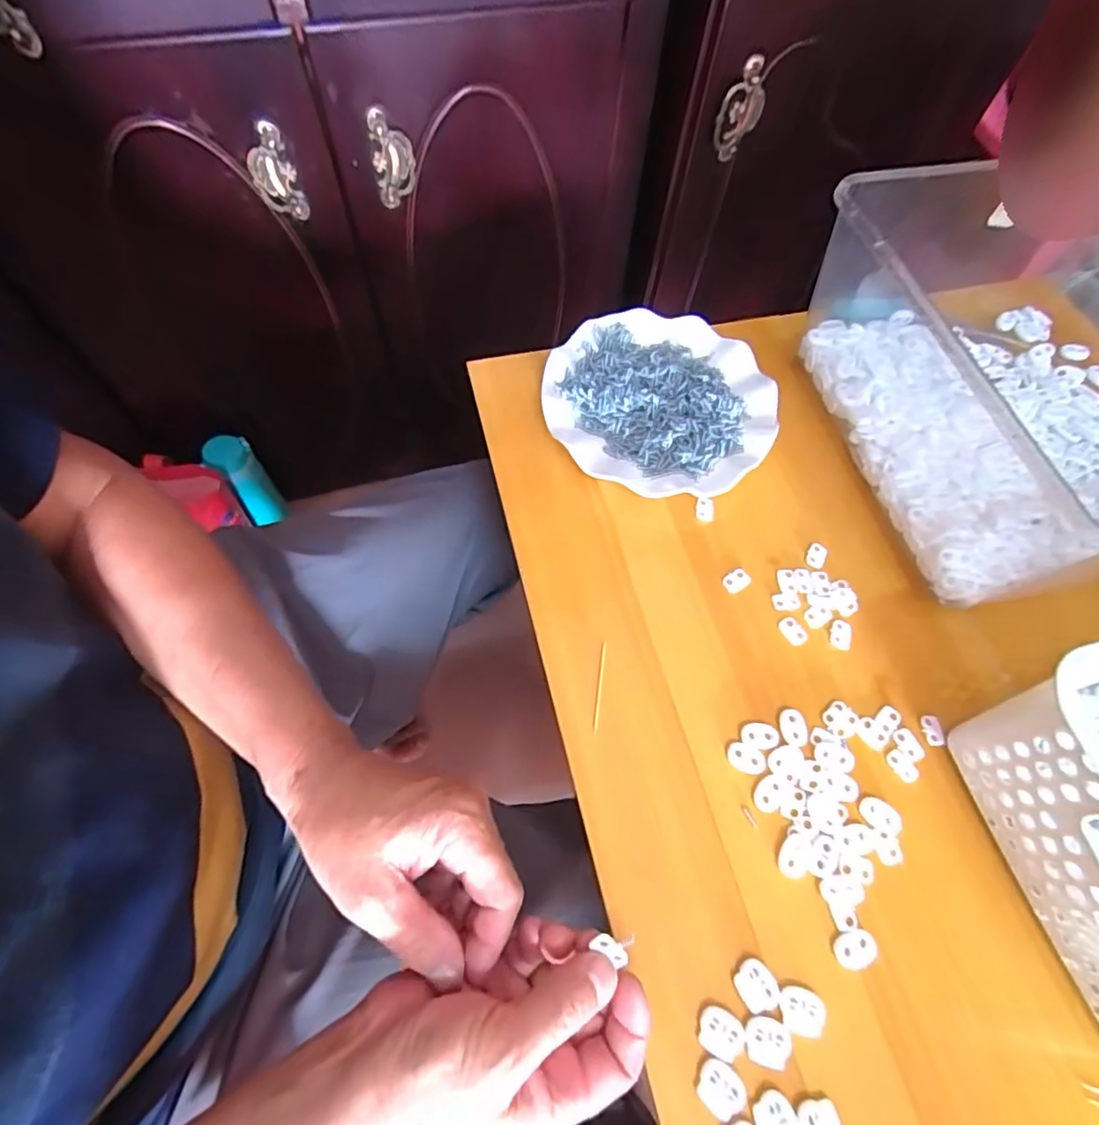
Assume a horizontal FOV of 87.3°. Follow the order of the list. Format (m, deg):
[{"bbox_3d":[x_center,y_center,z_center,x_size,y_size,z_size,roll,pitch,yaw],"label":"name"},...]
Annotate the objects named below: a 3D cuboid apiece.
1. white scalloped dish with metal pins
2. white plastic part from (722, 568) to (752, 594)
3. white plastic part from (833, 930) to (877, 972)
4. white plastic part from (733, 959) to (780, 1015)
[{"bbox_3d":[0.088,-0.129,0.470,0.179,0.025,0.180,1,62,-2],"label":"white scalloped dish with metal pins"},{"bbox_3d":[0.134,0.013,0.412,0.020,0.004,0.014,-32,68,-17],"label":"white plastic part"},{"bbox_3d":[0.165,0.209,0.311,0.022,0.004,0.017,-23,65,-13],"label":"white plastic part"},{"bbox_3d":[0.108,0.221,0.299,0.021,0.004,0.021,1,62,-2],"label":"white plastic part"}]

